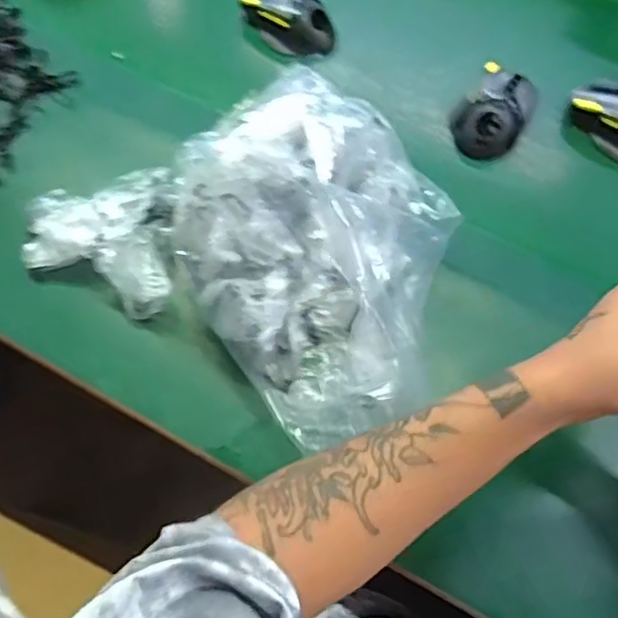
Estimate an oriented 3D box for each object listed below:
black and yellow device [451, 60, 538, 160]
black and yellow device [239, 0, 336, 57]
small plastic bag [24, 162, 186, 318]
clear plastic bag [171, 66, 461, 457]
[{"bbox_3d":[0.189,-0.197,0.654,0.066,0.056,0.095,32,66,13],"label":"black and yellow device"},{"bbox_3d":[-0.025,-0.316,0.692,0.110,0.037,0.058,28,65,11],"label":"black and yellow device"},{"bbox_3d":[-0.185,-0.066,0.560,0.128,0.042,0.133,1,63,-2],"label":"small plastic bag"},{"bbox_3d":[0.015,-0.049,0.514,0.215,0.128,0.241,-32,69,-17],"label":"clear plastic bag"}]

